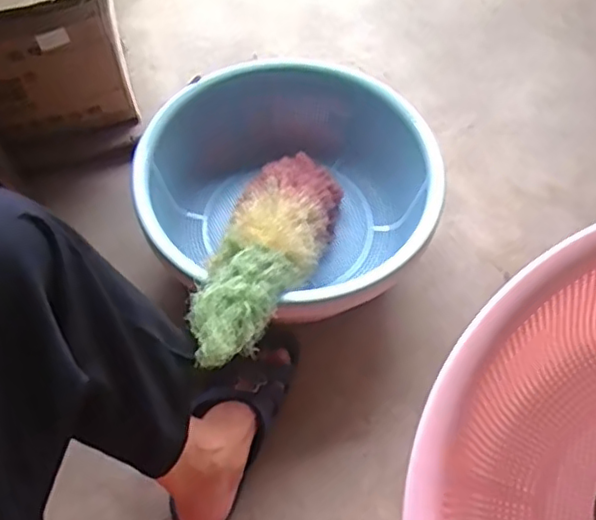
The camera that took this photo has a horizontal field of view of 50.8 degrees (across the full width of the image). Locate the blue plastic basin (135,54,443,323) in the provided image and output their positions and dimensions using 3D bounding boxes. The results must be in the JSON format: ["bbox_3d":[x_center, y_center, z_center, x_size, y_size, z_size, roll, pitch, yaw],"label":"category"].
[{"bbox_3d":[-0.021,-0.080,0.882,0.357,0.161,0.385,2,58,-3],"label":"blue plastic basin"}]

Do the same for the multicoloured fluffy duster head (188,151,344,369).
[{"bbox_3d":[-0.039,-0.015,0.783,0.126,0.076,0.405,16,38,8],"label":"multicoloured fluffy duster head"}]

